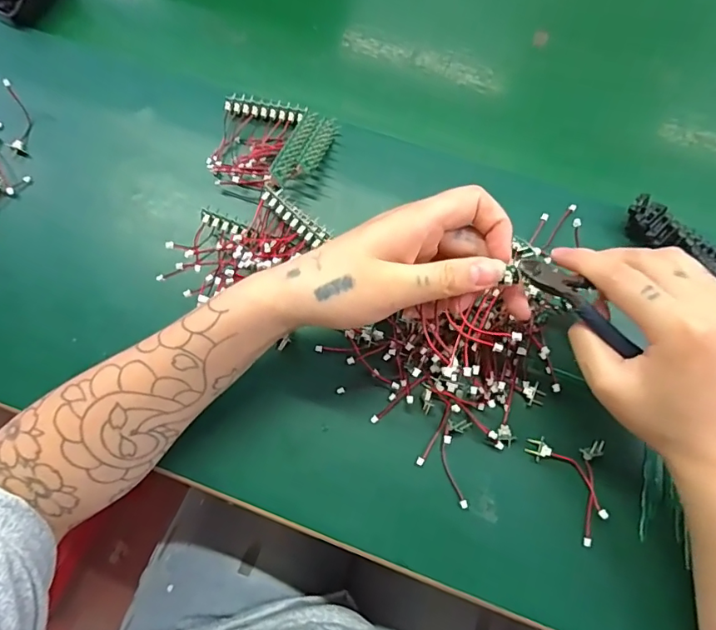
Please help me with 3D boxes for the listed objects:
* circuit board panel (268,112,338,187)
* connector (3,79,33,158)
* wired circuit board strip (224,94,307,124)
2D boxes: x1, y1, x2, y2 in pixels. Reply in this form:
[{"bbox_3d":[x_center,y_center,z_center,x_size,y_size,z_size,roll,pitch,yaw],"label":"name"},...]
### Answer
[{"bbox_3d":[-0.040,-0.122,0.376,0.031,0.011,0.080,34,62,-21],"label":"circuit board panel"},{"bbox_3d":[-0.282,-0.161,0.407,0.021,0.013,0.059,-7,94,-1],"label":"connector"},{"bbox_3d":[-0.073,-0.164,0.395,0.064,0.006,0.015,10,73,5],"label":"wired circuit board strip"}]

